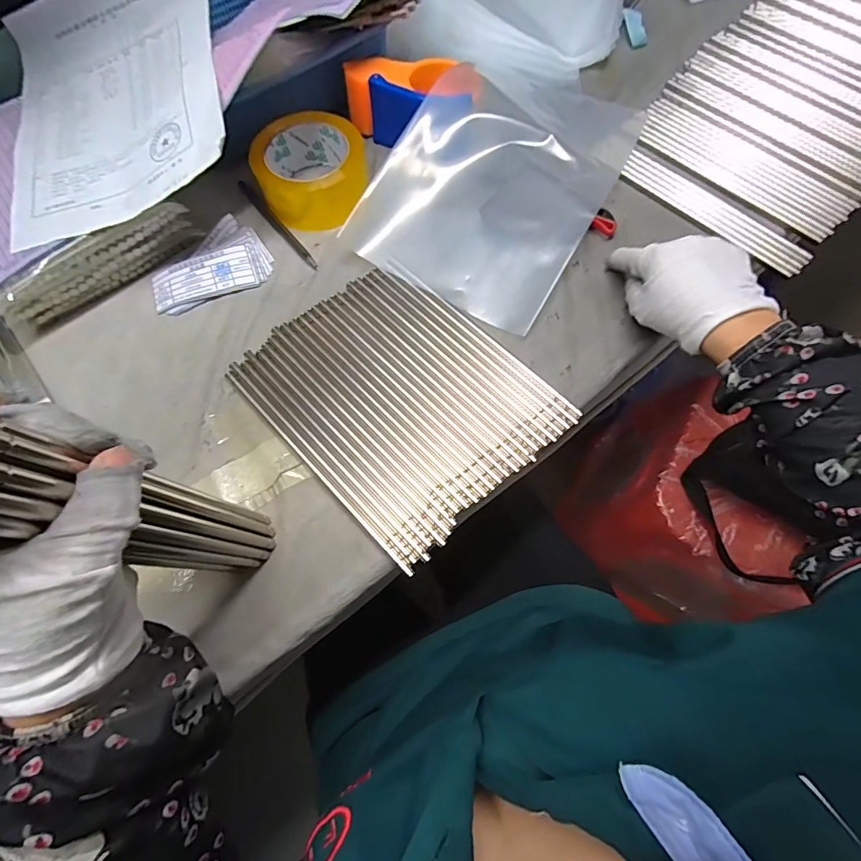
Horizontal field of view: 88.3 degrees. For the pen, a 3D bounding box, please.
[{"bbox_3d":[-0.154,-0.207,0.443,0.008,0.006,0.141,-37,72,-13],"label":"pen"}]

